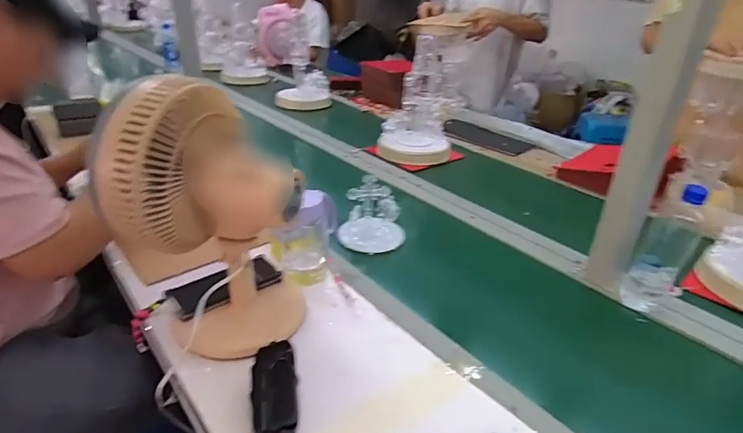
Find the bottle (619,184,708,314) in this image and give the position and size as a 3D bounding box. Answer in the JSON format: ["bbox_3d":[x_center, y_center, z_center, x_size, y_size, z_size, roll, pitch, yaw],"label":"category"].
[{"bbox_3d":[0.459,0.049,0.705,0.071,0.219,0.080,23,34,33],"label":"bottle"}]

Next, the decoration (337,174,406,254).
[{"bbox_3d":[0.002,-0.010,0.886,0.126,0.102,0.126,4,28,3],"label":"decoration"}]

